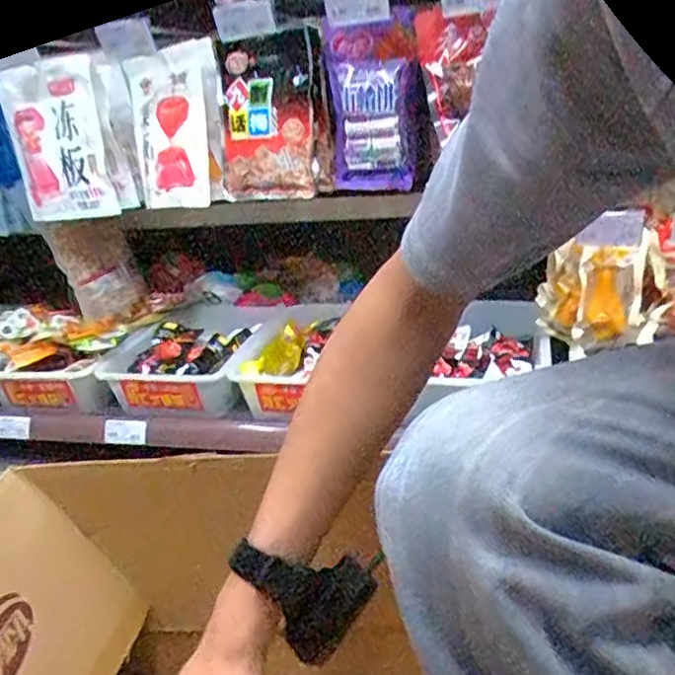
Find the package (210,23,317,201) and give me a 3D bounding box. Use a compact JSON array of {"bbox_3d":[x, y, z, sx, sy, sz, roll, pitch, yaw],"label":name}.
[{"bbox_3d":[-0.101,-0.299,0.860,0.136,0.207,0.069,14,30,36],"label":"package"}]

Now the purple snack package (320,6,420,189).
[{"bbox_3d":[0.046,-0.302,0.823,0.115,0.207,0.057,-4,22,5],"label":"purple snack package"}]

